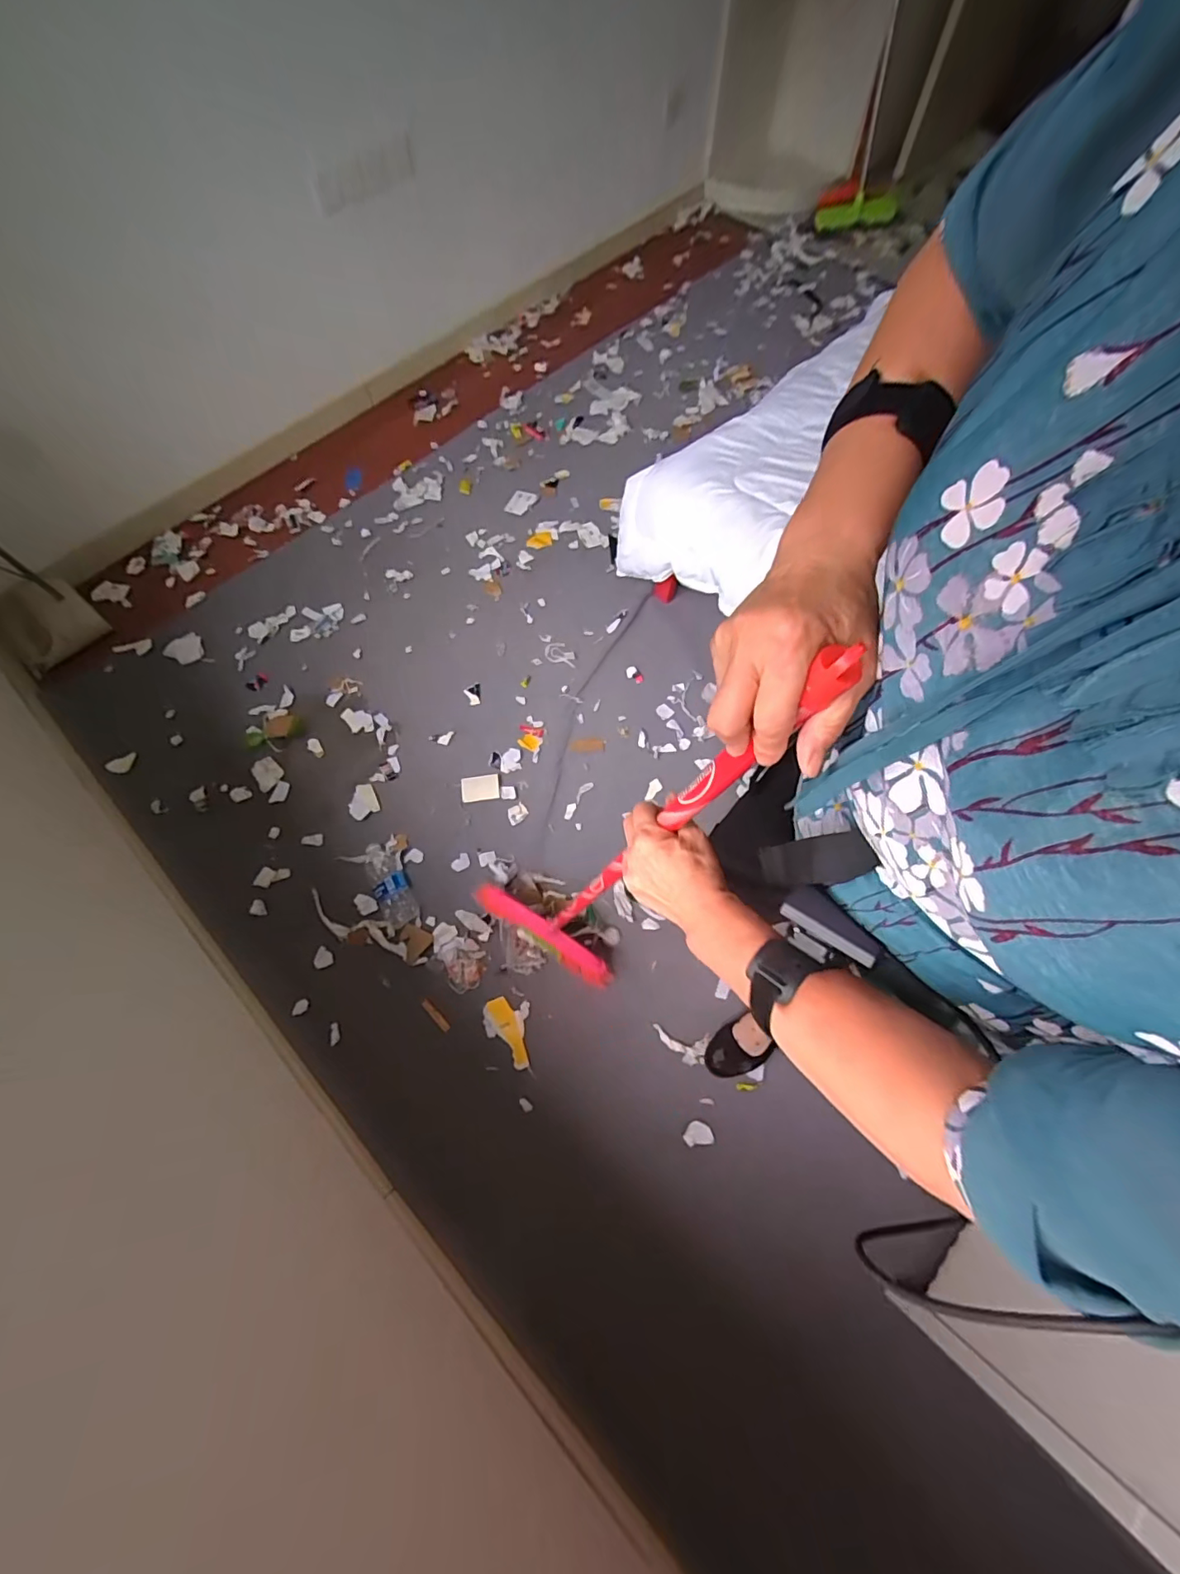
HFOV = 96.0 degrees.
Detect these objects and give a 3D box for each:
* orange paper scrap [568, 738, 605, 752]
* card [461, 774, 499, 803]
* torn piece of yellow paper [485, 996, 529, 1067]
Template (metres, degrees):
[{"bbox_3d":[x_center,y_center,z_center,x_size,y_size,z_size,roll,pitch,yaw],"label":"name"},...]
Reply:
[{"bbox_3d":[-0.009,-0.114,1.442,0.094,0.006,0.038,-4,69,-1],"label":"orange paper scrap"},{"bbox_3d":[-0.292,0.003,1.418,0.098,0.006,0.067,-7,81,-8],"label":"card"},{"bbox_3d":[-0.177,0.538,1.164,0.050,0.004,0.152,-26,71,-9],"label":"torn piece of yellow paper"}]

